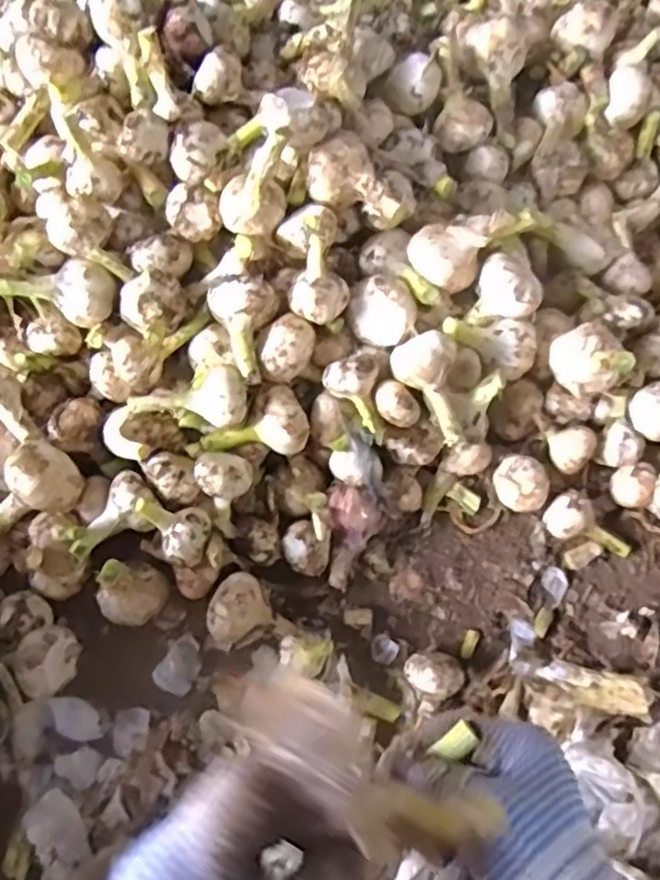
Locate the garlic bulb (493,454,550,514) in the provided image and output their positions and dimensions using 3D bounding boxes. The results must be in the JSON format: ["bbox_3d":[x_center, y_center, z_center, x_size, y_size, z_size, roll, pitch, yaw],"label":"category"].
[{"bbox_3d":[0.178,0.043,0.638,0.050,0.043,0.045,35,73,15],"label":"garlic bulb"}]

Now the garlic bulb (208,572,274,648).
[{"bbox_3d":[-0.081,0.149,0.597,0.055,0.053,0.050,-32,70,-11],"label":"garlic bulb"}]

